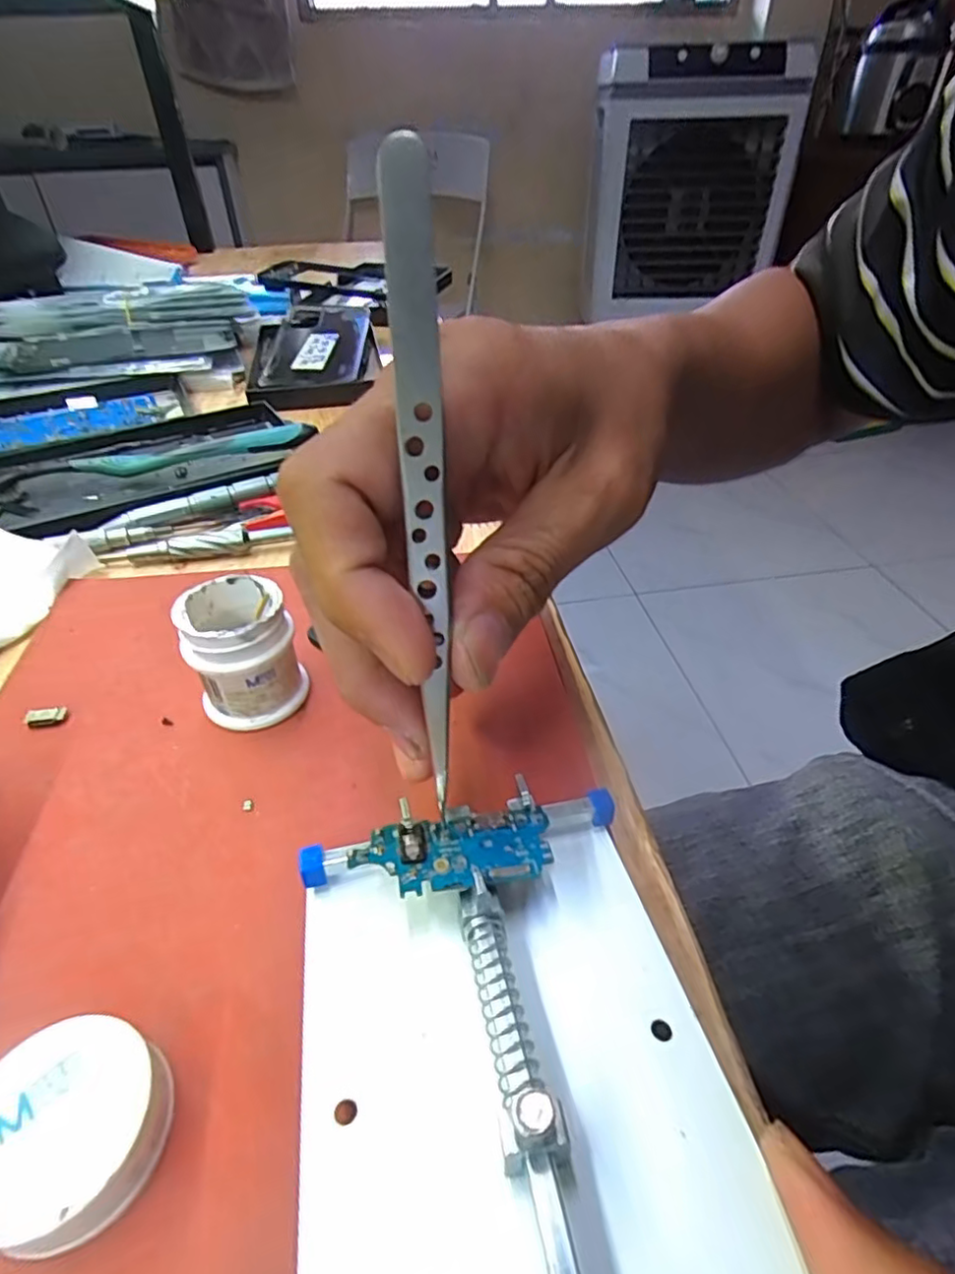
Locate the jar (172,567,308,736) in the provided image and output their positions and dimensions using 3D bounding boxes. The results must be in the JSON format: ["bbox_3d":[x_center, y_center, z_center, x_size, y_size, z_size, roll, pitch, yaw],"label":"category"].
[{"bbox_3d":[-0.076,0.005,0.205,0.032,0.041,0.031,-1,40,1],"label":"jar"}]

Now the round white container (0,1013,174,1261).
[{"bbox_3d":[-0.078,0.094,0.120,0.034,0.012,0.034,1,41,-1],"label":"round white container"}]

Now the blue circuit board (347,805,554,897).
[{"bbox_3d":[-0.005,0.051,0.151,0.047,0.004,0.021,-6,36,-12],"label":"blue circuit board"}]

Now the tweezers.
[{"bbox_3d":[-0.010,-0.025,0.128,0.009,0.125,0.004,-5,19,-7],"label":"tweezers"}]

